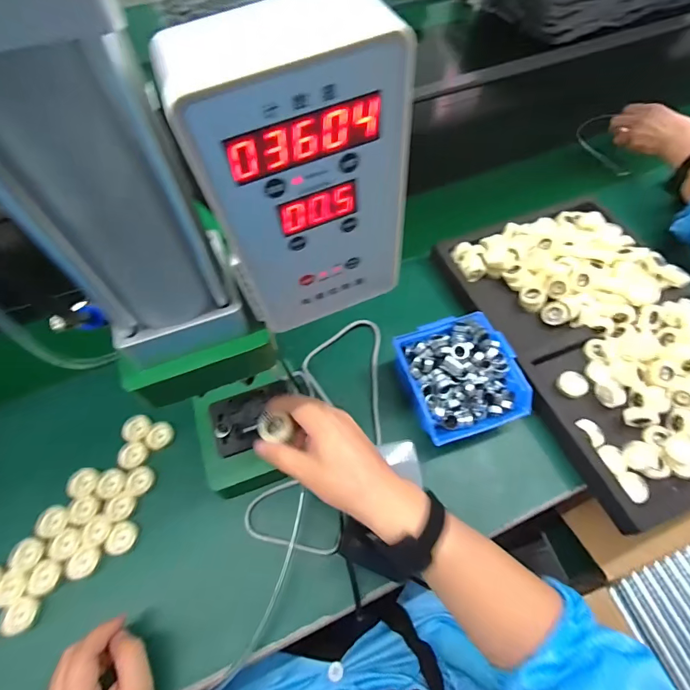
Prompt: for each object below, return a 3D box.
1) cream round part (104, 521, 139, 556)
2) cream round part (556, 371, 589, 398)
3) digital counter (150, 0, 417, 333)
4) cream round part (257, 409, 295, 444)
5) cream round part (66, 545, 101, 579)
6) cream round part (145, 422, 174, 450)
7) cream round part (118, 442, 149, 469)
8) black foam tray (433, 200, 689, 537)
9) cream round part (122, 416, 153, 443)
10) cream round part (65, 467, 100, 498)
[{"bbox_3d":[-0.243,0.211,0.434,0.028,0.008,0.033,12,61,8],"label":"cream round part"},{"bbox_3d":[0.285,0.049,0.497,0.034,0.020,0.029,15,61,10],"label":"cream round part"},{"bbox_3d":[-0.018,-0.072,0.200,0.091,0.154,0.032,-20,61,-10],"label":"digital counter"},{"bbox_3d":[-0.067,0.079,0.380,0.033,0.008,0.028,-9,60,-4],"label":"cream round part"},{"bbox_3d":[-0.278,0.230,0.422,0.031,0.011,0.029,-1,60,1],"label":"cream round part"},{"bbox_3d":[-0.231,0.113,0.497,0.030,0.008,0.033,-1,60,1],"label":"cream round part"},{"bbox_3d":[-0.256,0.134,0.482,0.031,0.007,0.031,-1,60,1],"label":"cream round part"},{"bbox_3d":[0.347,-0.021,0.528,0.286,0.050,0.417,-21,62,-10],"label":"black foam tray"},{"bbox_3d":[-0.263,0.104,0.500,0.035,0.013,0.034,-1,60,1],"label":"cream round part"},{"bbox_3d":[-0.304,0.160,0.462,0.030,0.009,0.033,-1,60,1],"label":"cream round part"}]

